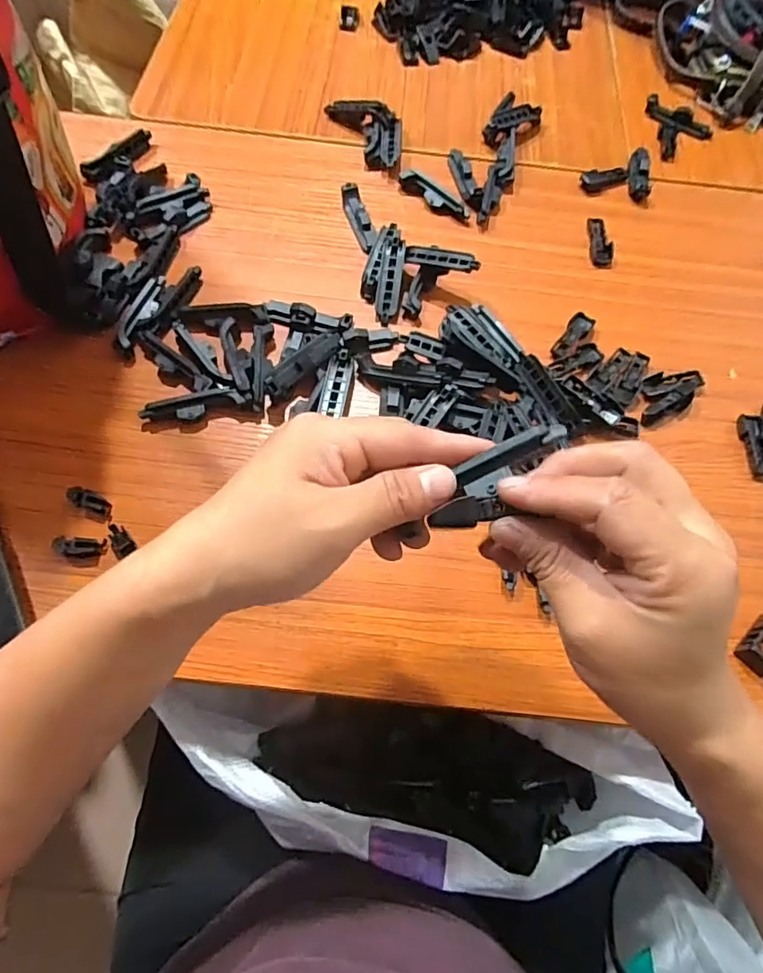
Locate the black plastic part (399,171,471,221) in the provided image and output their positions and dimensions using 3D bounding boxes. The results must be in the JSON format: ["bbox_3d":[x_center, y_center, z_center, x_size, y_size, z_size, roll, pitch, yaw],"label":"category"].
[{"bbox_3d":[0.048,-0.265,0.486,0.074,0.016,0.013,36,69,12],"label":"black plastic part"}]

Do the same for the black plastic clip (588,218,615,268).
[{"bbox_3d":[0.198,-0.221,0.479,0.018,0.008,0.053,3,66,-2],"label":"black plastic clip"}]

